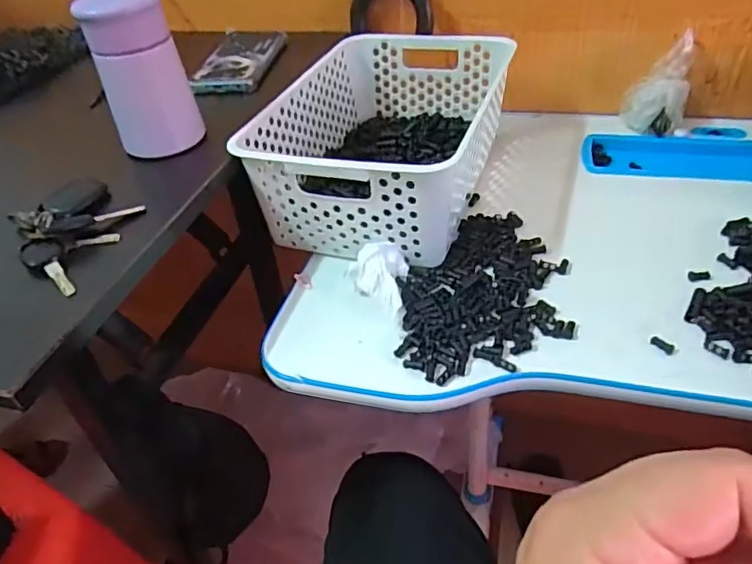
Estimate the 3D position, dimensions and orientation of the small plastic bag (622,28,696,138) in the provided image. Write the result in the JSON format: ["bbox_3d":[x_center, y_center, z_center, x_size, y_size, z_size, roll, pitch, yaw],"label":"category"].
[{"bbox_3d":[0.323,-0.224,0.646,0.069,0.094,0.062,12,44,20],"label":"small plastic bag"}]

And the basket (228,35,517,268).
[{"bbox_3d":[0.015,-0.155,0.583,0.200,0.097,0.295,9,43,17],"label":"basket"}]

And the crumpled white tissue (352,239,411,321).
[{"bbox_3d":[0.003,-0.004,0.470,0.043,0.033,0.063,-2,41,5],"label":"crumpled white tissue"}]

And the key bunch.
[{"bbox_3d":[-0.217,-0.037,0.416,0.109,0.024,0.094,20,47,27],"label":"key bunch"}]

